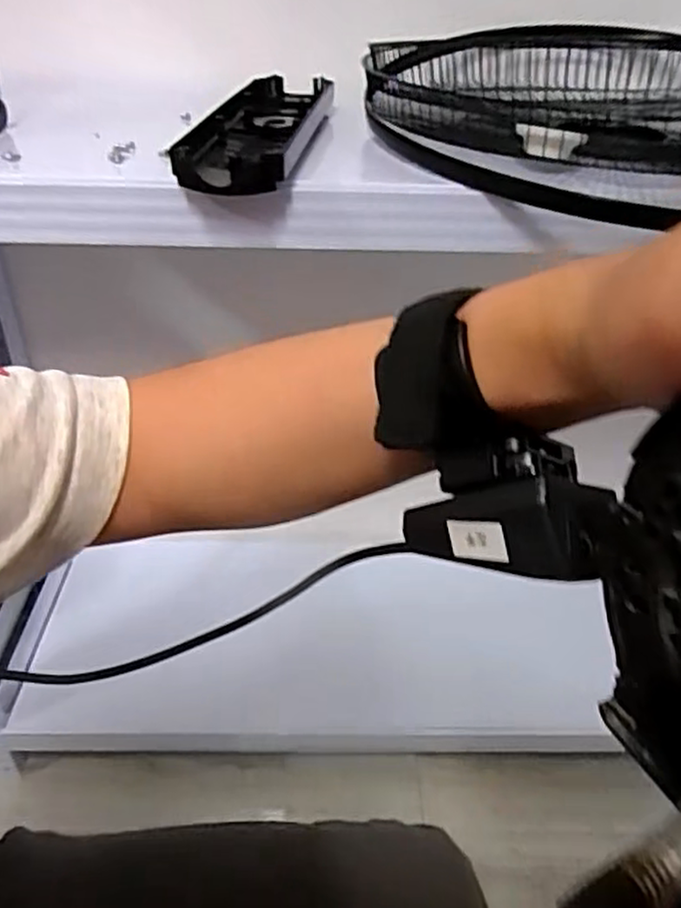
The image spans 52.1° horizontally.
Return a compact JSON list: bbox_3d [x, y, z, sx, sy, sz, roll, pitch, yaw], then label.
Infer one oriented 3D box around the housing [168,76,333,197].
[{"bbox_3d":[-0.072,-0.315,0.665,0.097,0.032,0.372,5,38,4],"label":"housing"}]

